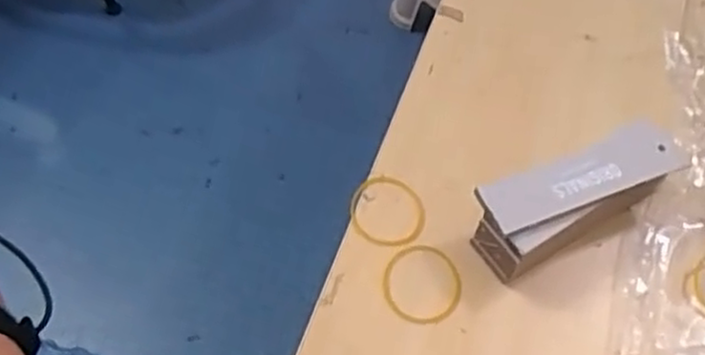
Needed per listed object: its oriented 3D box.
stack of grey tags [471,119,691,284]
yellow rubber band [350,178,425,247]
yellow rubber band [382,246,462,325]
[{"bbox_3d":[0.129,0.010,0.403,0.127,0.041,0.045,-23,61,-19],"label":"stack of grey tags"},{"bbox_3d":[0.020,0.020,0.414,0.043,0.004,0.047,7,56,0],"label":"yellow rubber band"},{"bbox_3d":[0.039,0.057,0.387,0.043,0.004,0.048,12,57,3],"label":"yellow rubber band"}]

